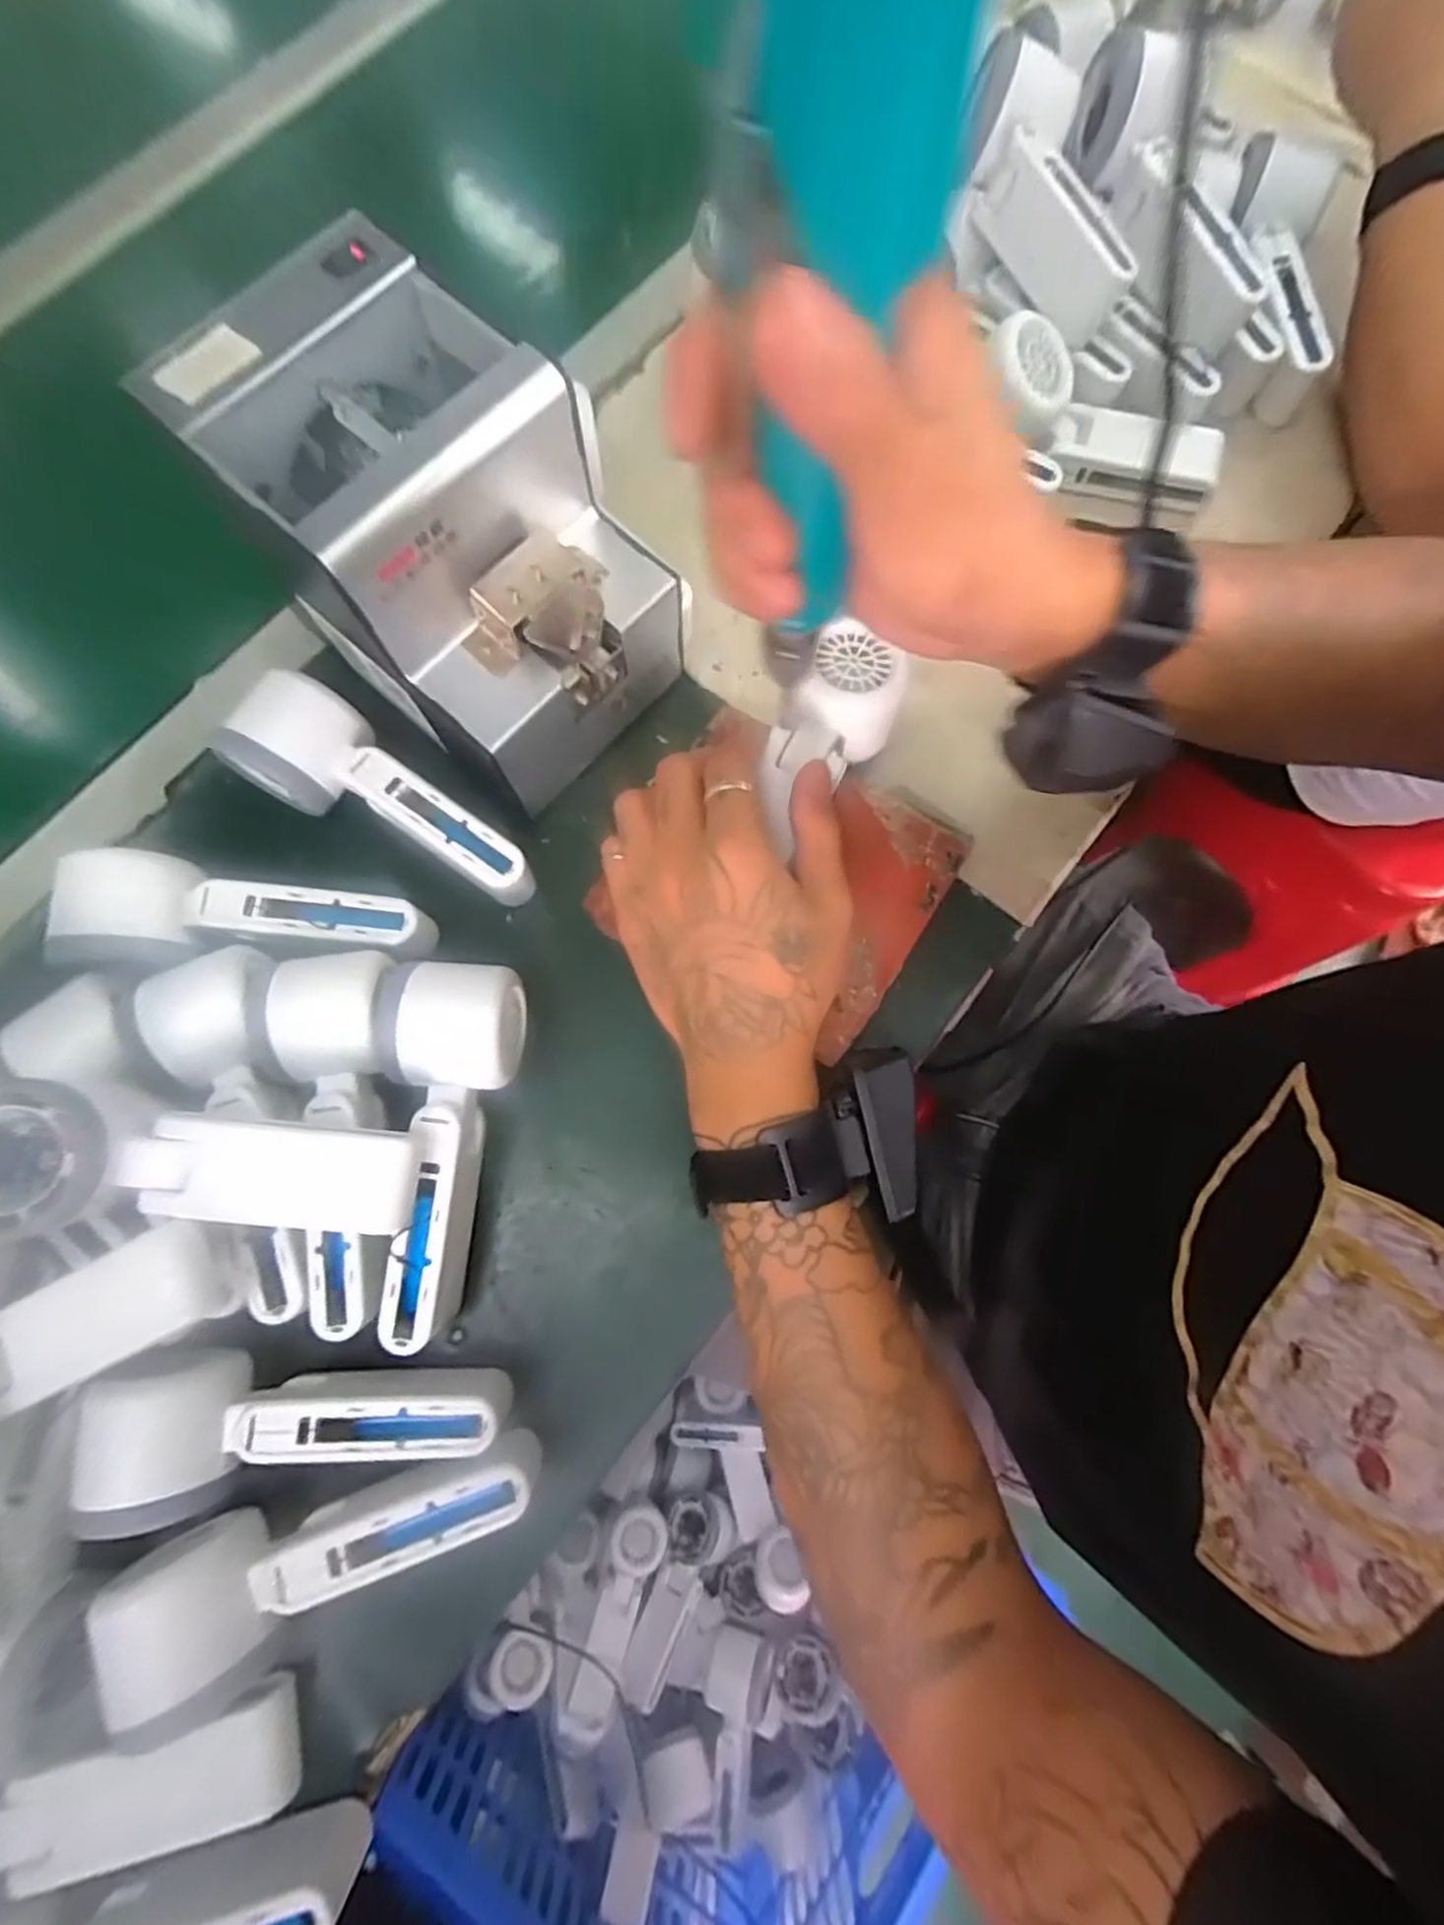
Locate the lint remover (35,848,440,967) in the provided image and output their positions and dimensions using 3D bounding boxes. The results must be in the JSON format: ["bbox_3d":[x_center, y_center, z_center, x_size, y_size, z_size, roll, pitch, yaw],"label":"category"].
[{"bbox_3d":[-0.225,-0.015,0.346,0.148,0.055,0.054,8,77,2],"label":"lint remover"}]

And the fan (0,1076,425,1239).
[{"bbox_3d":[-0.213,0.084,0.296,0.165,0.049,0.055,12,77,-17],"label":"fan"}]

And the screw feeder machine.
[{"bbox_3d":[-0.120,-0.189,0.337,0.177,0.141,0.128,40,80,8],"label":"screw feeder machine"}]

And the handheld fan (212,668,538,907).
[{"bbox_3d":[-0.169,-0.077,0.352,0.153,0.040,0.058,37,80,8],"label":"handheld fan"}]

